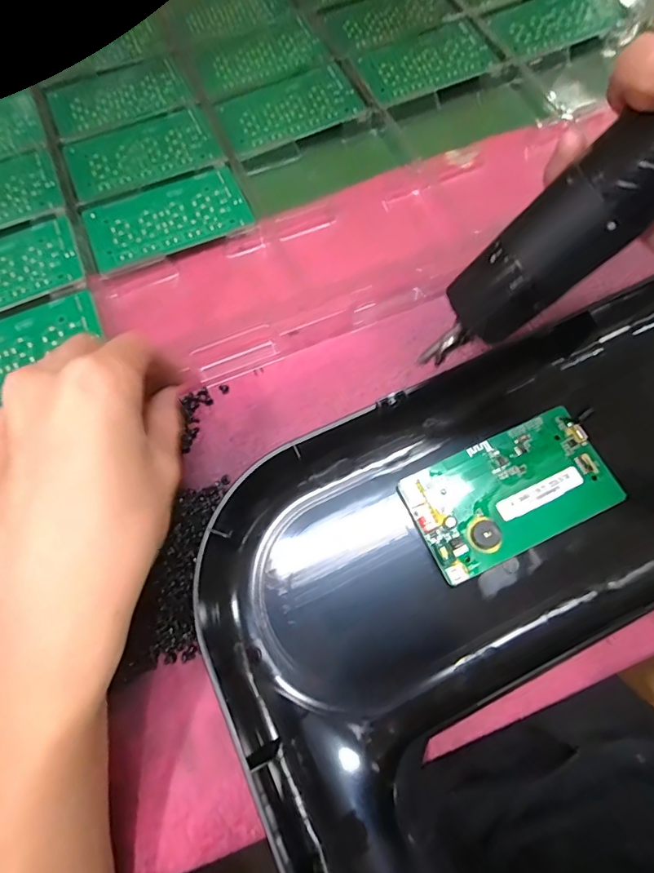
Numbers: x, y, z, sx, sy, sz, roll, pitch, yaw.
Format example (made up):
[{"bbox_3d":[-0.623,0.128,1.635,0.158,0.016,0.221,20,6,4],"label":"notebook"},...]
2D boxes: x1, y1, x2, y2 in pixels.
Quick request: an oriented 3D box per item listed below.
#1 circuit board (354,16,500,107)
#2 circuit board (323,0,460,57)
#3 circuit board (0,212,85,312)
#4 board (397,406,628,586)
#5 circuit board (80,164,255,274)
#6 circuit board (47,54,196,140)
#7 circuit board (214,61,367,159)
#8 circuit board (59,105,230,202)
[{"bbox_3d":[0.078,-0.301,0.383,0.108,0.005,0.059,-26,72,-8],"label":"circuit board"},{"bbox_3d":[0.053,-0.355,0.405,0.102,0.005,0.065,-26,72,-8],"label":"circuit board"},{"bbox_3d":[-0.214,-0.105,0.308,0.105,0.004,0.066,-22,71,-6],"label":"circuit board"},{"bbox_3d":[0.098,0.029,0.257,0.106,0.012,0.060,-24,71,-7],"label":"board"},{"bbox_3d":[-0.108,-0.149,0.325,0.105,0.006,0.060,-23,71,-7],"label":"circuit board"},{"bbox_3d":[-0.162,-0.268,0.375,0.103,0.004,0.062,-23,71,-7],"label":"circuit board"},{"bbox_3d":[-0.030,-0.255,0.369,0.106,0.004,0.060,-27,72,-8],"label":"circuit board"},{"bbox_3d":[-0.136,-0.211,0.352,0.106,0.004,0.064,-24,71,-7],"label":"circuit board"}]

